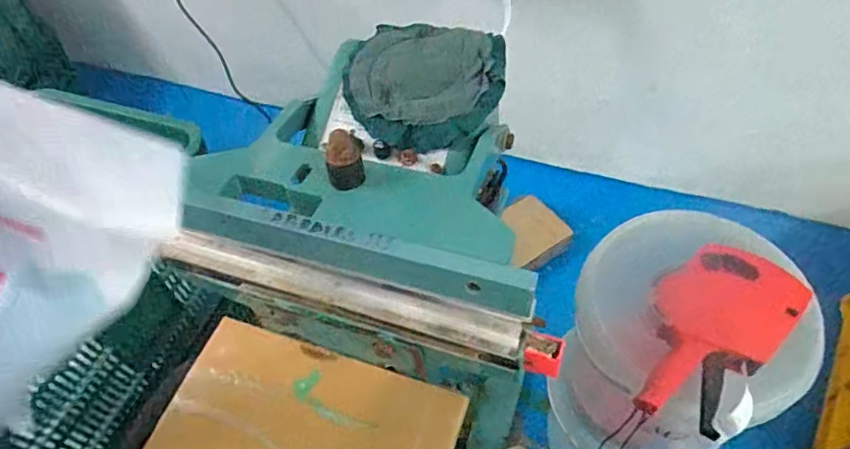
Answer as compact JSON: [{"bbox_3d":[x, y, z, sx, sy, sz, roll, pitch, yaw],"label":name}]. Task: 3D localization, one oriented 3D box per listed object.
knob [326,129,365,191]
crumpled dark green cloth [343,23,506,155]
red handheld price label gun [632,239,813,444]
[{"bbox_3d":[-0.069,-0.054,0.461,0.029,0.041,0.027,-17,54,-10],"label":"knob"},{"bbox_3d":[-0.002,-0.147,0.558,0.158,0.041,0.147,4,54,6],"label":"crumpled dark green cloth"},{"bbox_3d":[0.302,0.115,0.590,0.127,0.044,0.221,38,63,26],"label":"red handheld price label gun"}]

